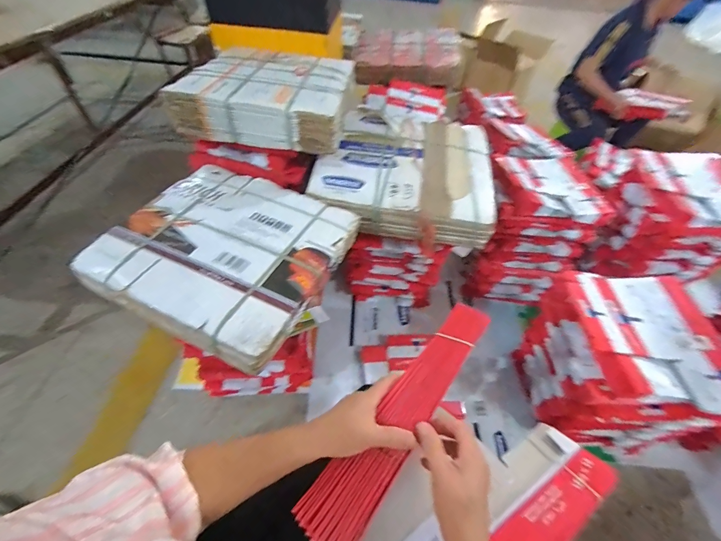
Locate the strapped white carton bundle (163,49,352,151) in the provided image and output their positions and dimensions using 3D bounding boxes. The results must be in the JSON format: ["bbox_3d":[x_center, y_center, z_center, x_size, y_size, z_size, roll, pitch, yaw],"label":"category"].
[{"bbox_3d":[-0.265,-0.525,0.919,0.431,0.113,0.428,5,51,0],"label":"strapped white carton bundle"}]

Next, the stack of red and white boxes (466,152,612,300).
[{"bbox_3d":[0.658,-0.160,1.276,0.349,0.467,0.385,13,51,7],"label":"stack of red and white boxes"}]

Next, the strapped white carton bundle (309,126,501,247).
[{"bbox_3d":[0.139,-0.308,0.992,0.516,0.139,0.440,9,51,4],"label":"strapped white carton bundle"}]

